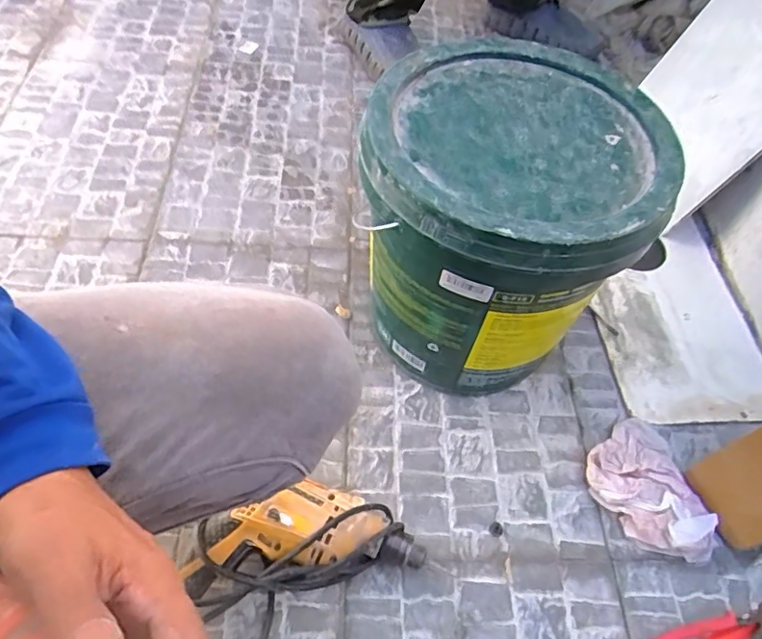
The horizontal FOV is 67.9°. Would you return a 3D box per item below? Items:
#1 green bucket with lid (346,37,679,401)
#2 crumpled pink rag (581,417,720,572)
[{"bbox_3d":[0.123,-0.093,0.660,0.278,0.306,0.287,2,55,-3],"label":"green bucket with lid"},{"bbox_3d":[0.312,0.200,0.669,0.123,0.038,0.170,-9,56,-11],"label":"crumpled pink rag"}]

